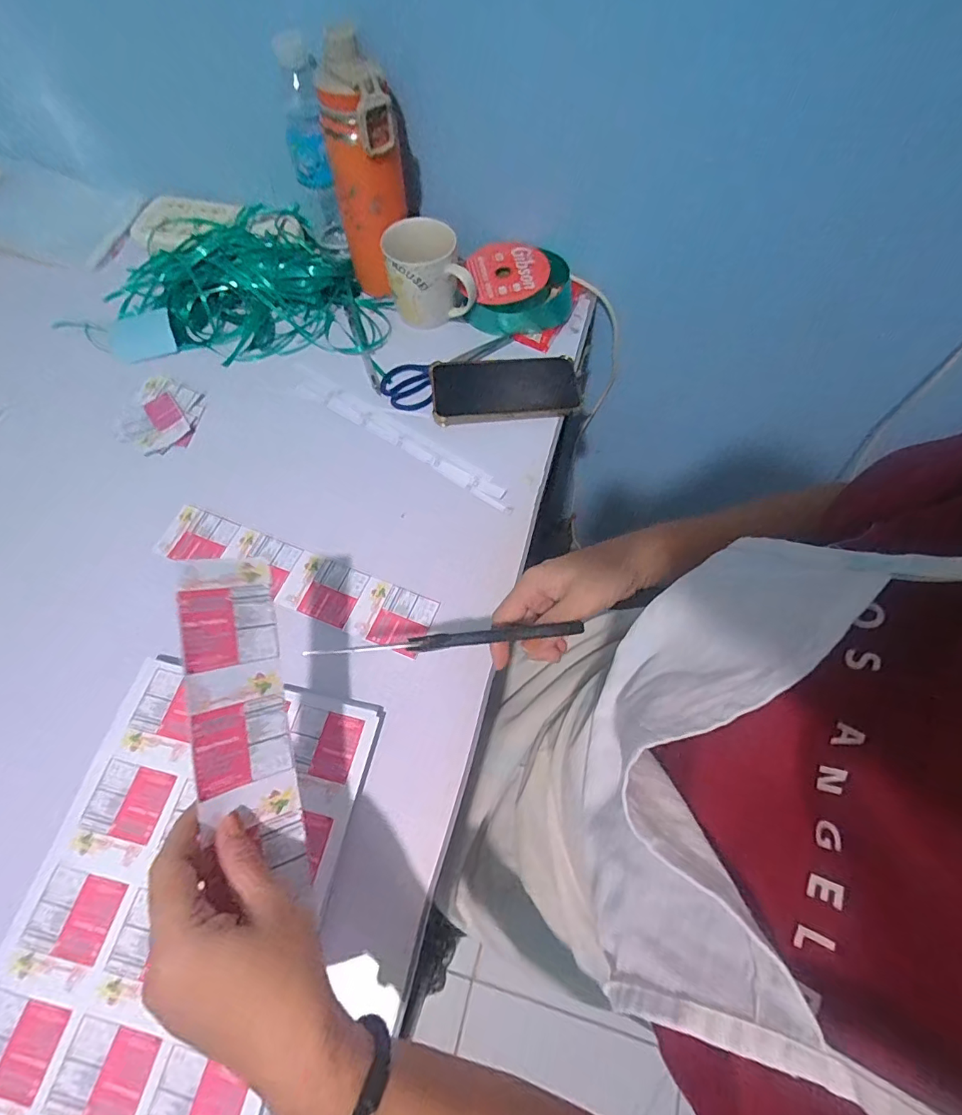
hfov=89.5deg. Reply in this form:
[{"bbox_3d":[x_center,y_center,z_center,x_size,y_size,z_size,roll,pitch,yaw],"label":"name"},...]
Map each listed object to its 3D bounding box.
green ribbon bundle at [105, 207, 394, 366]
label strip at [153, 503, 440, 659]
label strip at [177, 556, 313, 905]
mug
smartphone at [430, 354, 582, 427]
[{"bbox_3d":[-0.296,-0.337,0.607,0.316,0.041,0.284,-18,67,-8],"label":"green ribbon bundle"},{"bbox_3d":[-0.182,0.018,0.472,0.284,0.006,0.059,21,66,9],"label":"label strip"},{"bbox_3d":[-0.147,0.103,0.302,0.056,0.011,0.207,-4,83,-49],"label":"label strip"},{"bbox_3d":[-0.061,-0.330,0.573,0.096,0.092,0.082,-9,66,-4],"label":"mug"},{"bbox_3d":[0.027,-0.194,0.546,0.162,0.017,0.085,-6,66,-3],"label":"smartphone"}]

